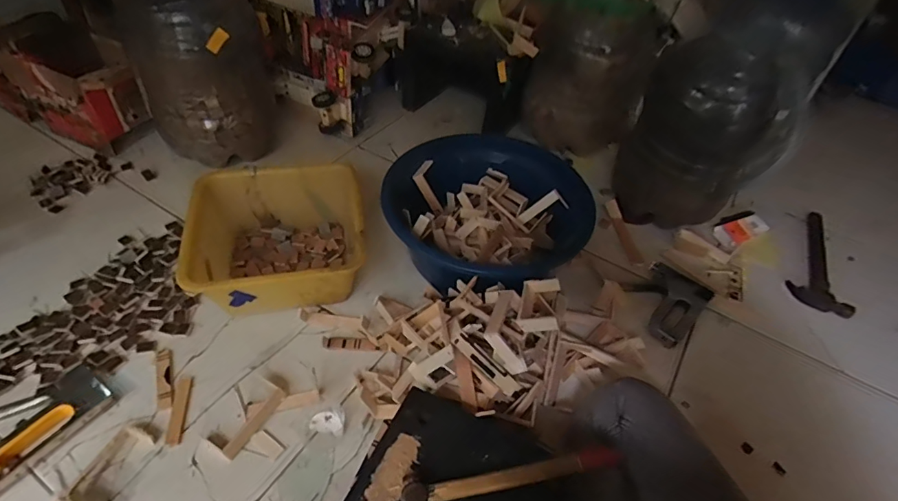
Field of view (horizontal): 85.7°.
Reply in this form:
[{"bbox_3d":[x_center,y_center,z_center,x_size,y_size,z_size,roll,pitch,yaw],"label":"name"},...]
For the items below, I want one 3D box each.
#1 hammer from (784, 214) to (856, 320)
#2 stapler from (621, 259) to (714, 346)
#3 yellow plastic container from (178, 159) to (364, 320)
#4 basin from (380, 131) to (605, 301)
[{"bbox_3d":[0.750,0.015,0.986,0.105,0.028,0.262,15,60,9],"label":"hammer"},{"bbox_3d":[0.391,0.083,0.874,0.123,0.033,0.188,37,53,27],"label":"stapler"},{"bbox_3d":[-0.285,-0.013,0.830,0.268,0.128,0.249,-5,47,-11],"label":"yellow plastic container"},{"bbox_3d":[0.059,-0.062,0.873,0.346,0.139,0.320,3,46,-3],"label":"basin"}]

